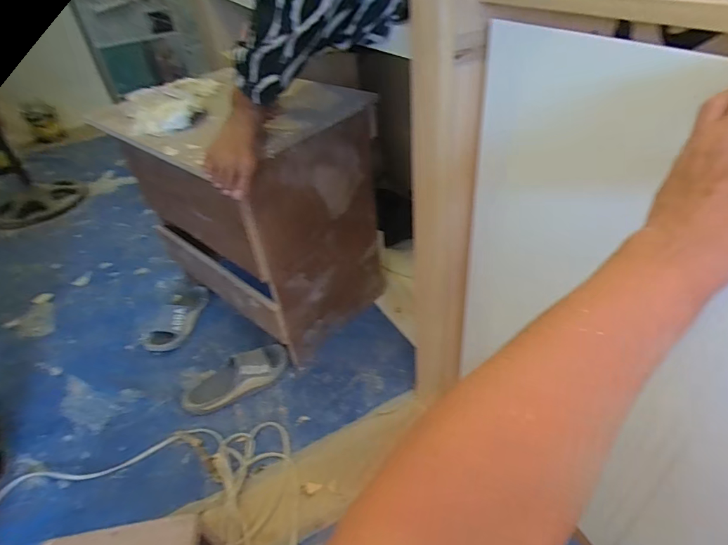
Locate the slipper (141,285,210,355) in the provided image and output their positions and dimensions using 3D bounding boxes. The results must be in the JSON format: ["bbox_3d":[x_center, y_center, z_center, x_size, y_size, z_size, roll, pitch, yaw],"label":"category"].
[{"bbox_3d":[-0.551,0.140,1.276,0.105,0.090,0.230,2,40,11],"label":"slipper"}]

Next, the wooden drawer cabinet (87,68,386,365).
[{"bbox_3d":[-0.307,-0.173,1.218,0.609,0.578,0.412,25,49,33],"label":"wooden drawer cabinet"}]

